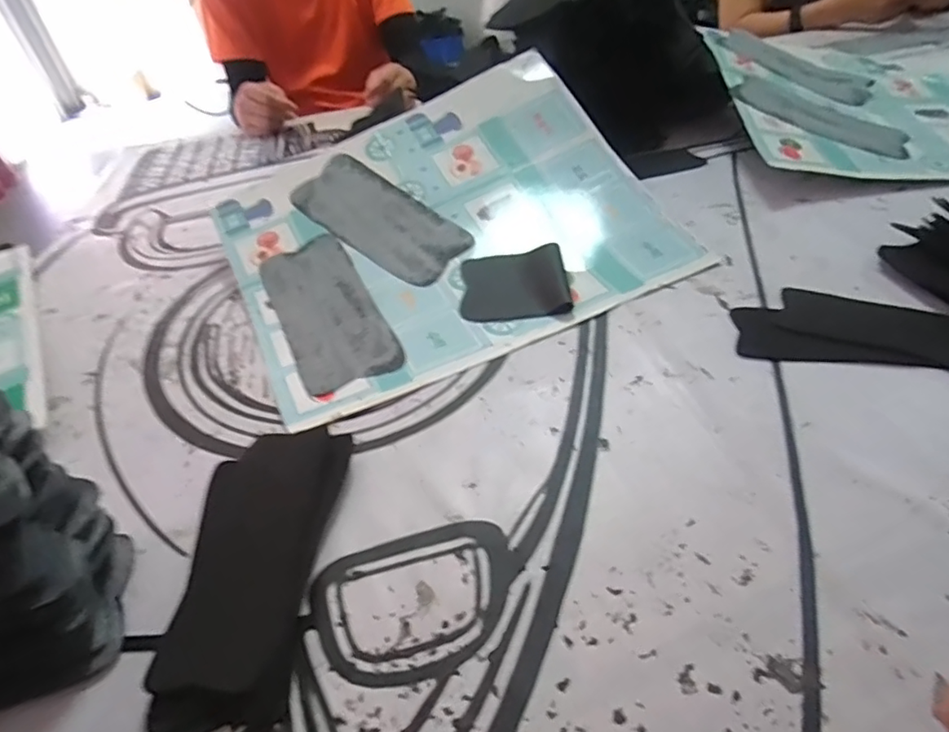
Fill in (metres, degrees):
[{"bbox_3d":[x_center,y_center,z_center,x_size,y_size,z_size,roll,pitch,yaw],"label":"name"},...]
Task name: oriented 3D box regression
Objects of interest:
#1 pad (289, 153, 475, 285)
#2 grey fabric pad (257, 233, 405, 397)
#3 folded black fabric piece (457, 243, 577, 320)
[{"bbox_3d":[-0.114,-0.176,0.658,0.225,0.006,0.097,35,70,20],"label":"pad"},{"bbox_3d":[-0.154,-0.059,0.578,0.096,0.010,0.220,-24,52,-16],"label":"grey fabric pad"},{"bbox_3d":[0.042,-0.085,0.582,0.109,0.023,0.097,-7,42,1],"label":"folded black fabric piece"}]

